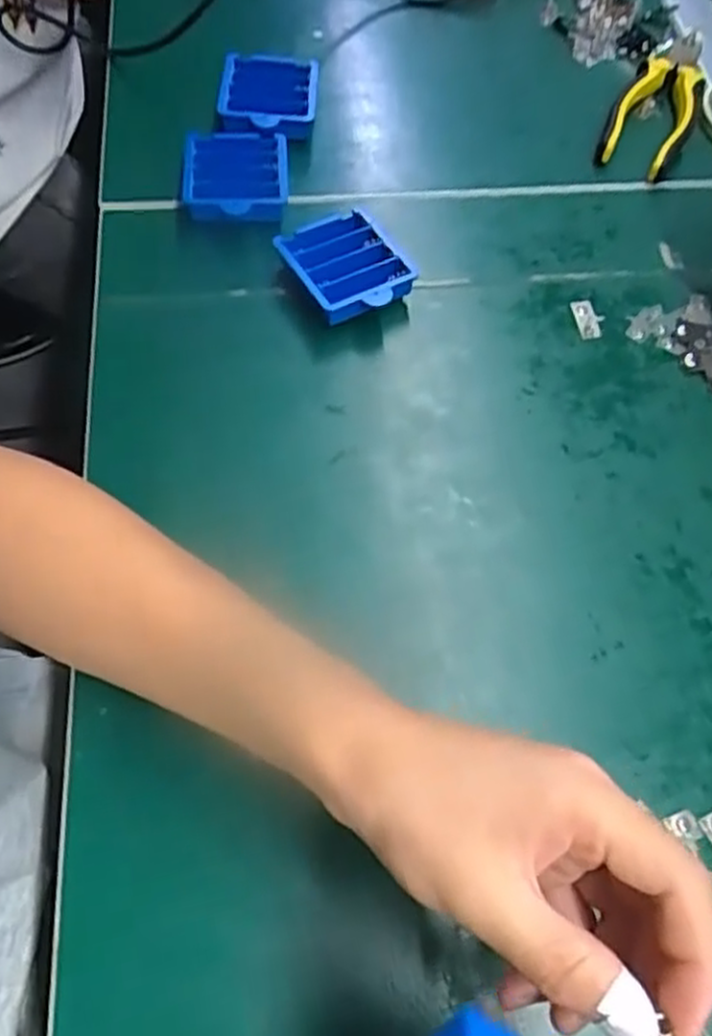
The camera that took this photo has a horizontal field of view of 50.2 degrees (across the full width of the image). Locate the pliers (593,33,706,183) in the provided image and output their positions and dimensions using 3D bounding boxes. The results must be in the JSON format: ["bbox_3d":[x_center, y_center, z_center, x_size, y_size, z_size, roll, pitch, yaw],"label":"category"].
[{"bbox_3d":[0.222,-0.303,0.555,0.055,0.020,0.153,23,64,9],"label":"pliers"}]

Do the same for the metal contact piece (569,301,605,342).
[{"bbox_3d":[0.144,-0.122,0.467,0.018,0.004,0.028,-8,64,-7],"label":"metal contact piece"}]

